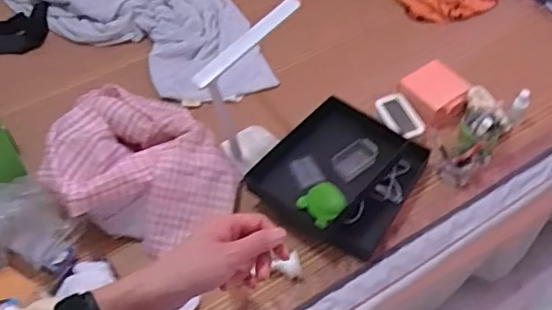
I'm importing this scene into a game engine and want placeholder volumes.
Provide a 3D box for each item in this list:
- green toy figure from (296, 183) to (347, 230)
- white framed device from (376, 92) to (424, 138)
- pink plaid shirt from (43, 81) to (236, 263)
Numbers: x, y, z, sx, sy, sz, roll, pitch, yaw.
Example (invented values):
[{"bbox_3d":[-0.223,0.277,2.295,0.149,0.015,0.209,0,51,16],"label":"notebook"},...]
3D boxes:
[{"bbox_3d":[0.100,0.103,1.179,0.081,0.044,0.095,-36,59,-24],"label":"green toy figure"},{"bbox_3d":[0.295,-0.094,1.362,0.089,0.021,0.124,-16,53,-12],"label":"white framed device"},{"bbox_3d":[-0.289,0.043,1.248,0.388,0.173,0.315,19,54,15],"label":"pink plaid shirt"}]

